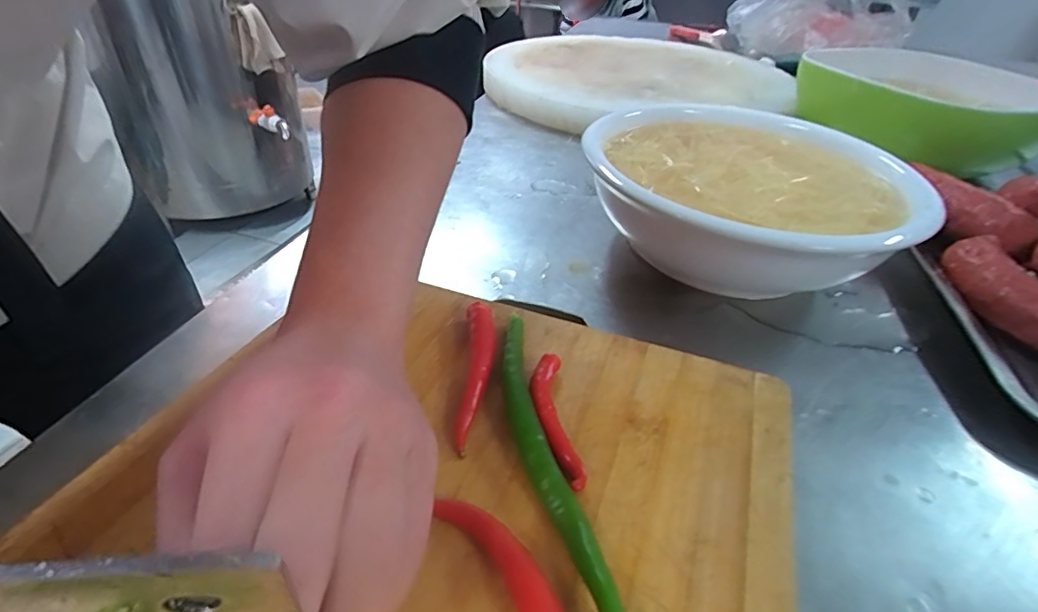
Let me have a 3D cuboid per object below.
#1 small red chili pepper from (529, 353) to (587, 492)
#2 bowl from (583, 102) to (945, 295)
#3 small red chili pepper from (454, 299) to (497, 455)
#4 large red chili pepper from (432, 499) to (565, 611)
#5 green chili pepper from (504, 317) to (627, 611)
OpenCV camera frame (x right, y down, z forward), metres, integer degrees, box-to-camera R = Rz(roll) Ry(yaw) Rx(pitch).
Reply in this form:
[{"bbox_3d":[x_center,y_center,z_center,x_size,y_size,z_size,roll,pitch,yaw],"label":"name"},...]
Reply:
[{"bbox_3d":[0.016,0.050,0.235,0.015,0.013,0.070,-2,38,-8],"label":"small red chili pepper"},{"bbox_3d":[0.170,-0.077,0.399,0.235,0.087,0.215,3,38,-2],"label":"bowl"},{"bbox_3d":[-0.021,0.032,0.260,0.016,0.014,0.094,2,38,-3],"label":"small red chili pepper"},{"bbox_3d":[-0.002,0.096,0.175,0.016,0.015,0.087,-20,44,-28],"label":"large red chili pepper"},{"bbox_3d":[0.011,0.064,0.216,0.018,0.014,0.180,-5,39,-11],"label":"green chili pepper"}]

